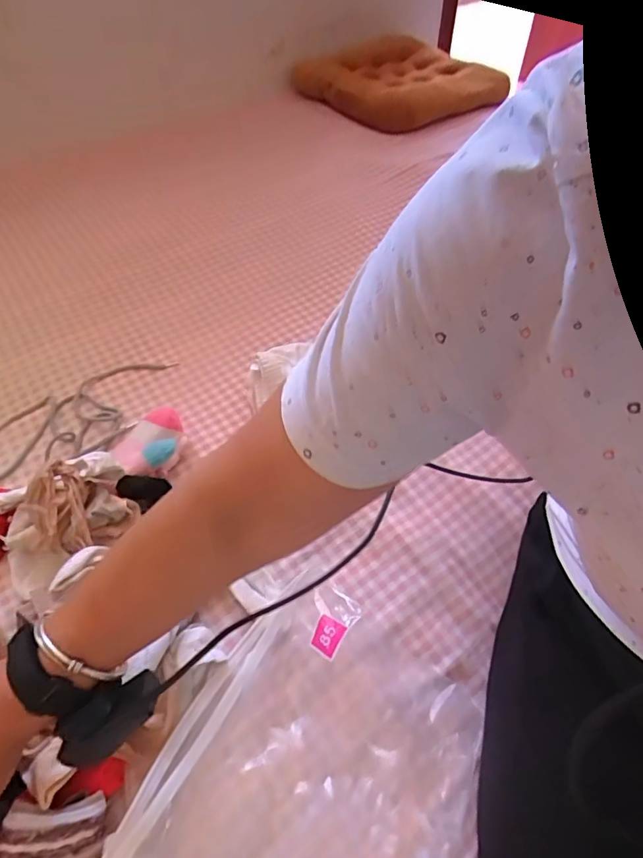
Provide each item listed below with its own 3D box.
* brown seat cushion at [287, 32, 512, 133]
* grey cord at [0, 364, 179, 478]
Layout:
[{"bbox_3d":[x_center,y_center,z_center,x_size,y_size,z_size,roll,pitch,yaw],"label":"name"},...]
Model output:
[{"bbox_3d":[0.166,-0.806,1.186,0.401,0.082,0.420,-23,54,-16],"label":"brown seat cushion"},{"bbox_3d":[-0.309,-0.015,0.662,0.262,0.012,0.119,-31,60,-25],"label":"grey cord"}]

